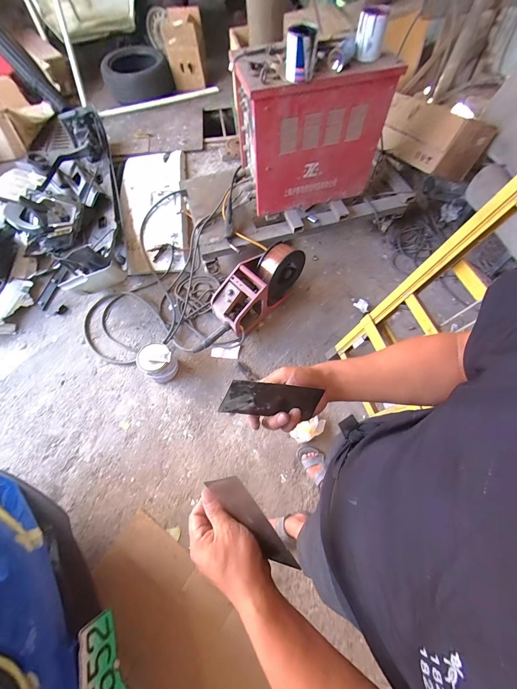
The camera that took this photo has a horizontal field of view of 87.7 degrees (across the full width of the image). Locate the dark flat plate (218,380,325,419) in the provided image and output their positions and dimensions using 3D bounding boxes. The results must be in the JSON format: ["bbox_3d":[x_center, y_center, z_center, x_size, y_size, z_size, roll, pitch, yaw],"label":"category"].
[{"bbox_3d":[0.016,0.077,0.372,0.127,0.068,0.004,6,40,-8],"label":"dark flat plate"}]

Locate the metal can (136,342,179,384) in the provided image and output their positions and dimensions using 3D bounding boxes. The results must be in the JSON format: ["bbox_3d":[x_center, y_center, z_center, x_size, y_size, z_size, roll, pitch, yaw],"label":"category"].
[{"bbox_3d":[-0.498,0.096,1.356,0.151,0.173,0.157,-1,65,2],"label":"metal can"}]

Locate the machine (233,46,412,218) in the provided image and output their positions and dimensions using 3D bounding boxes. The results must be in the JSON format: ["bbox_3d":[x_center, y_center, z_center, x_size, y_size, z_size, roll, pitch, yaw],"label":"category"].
[{"bbox_3d":[0.259,-1.028,1.322,0.664,0.588,0.357,-12,65,-4],"label":"machine"}]

